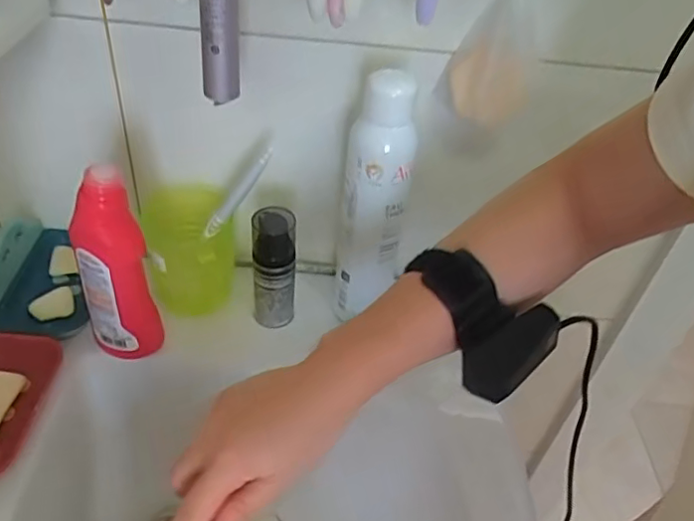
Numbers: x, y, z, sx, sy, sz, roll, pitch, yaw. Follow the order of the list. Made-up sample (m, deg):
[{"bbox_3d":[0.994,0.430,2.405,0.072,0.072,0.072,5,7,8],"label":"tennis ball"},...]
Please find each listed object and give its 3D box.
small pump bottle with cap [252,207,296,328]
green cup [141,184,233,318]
[{"bbox_3d":[-0.068,0.011,0.552,0.037,0.121,0.037,-4,43,-12],"label":"small pump bottle with cap"},{"bbox_3d":[-0.146,-0.009,0.558,0.075,0.086,0.081,-8,44,-16],"label":"green cup"}]

